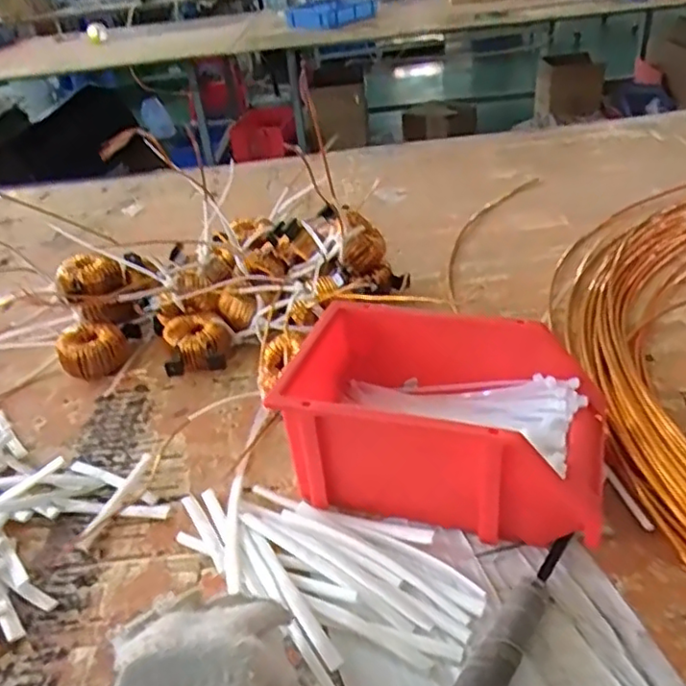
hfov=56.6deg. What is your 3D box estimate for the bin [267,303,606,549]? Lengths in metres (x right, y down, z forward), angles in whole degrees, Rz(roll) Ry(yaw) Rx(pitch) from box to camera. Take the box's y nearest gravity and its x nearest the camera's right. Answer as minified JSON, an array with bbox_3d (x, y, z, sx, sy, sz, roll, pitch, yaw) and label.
[{"bbox_3d":[0.086,0.062,0.529,0.239,0.110,0.151,7,35,19],"label":"bin"}]

